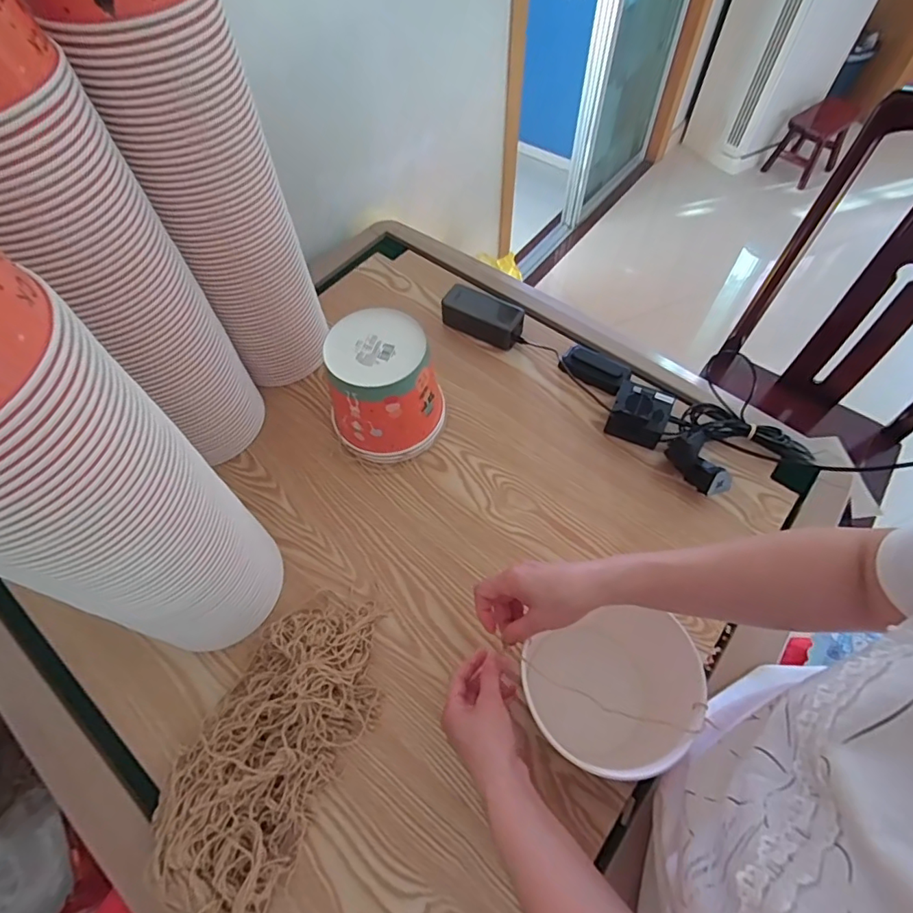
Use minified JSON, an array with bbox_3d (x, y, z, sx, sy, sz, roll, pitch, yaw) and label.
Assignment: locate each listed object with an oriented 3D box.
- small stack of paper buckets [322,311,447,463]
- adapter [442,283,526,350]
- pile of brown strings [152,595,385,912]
[{"bbox_3d":[-0.098,-0.091,0.706,0.142,0.159,0.140,-13,61,-6],"label":"small stack of paper buckets"},{"bbox_3d":[0.045,-0.228,0.846,0.134,0.056,0.059,30,65,16],"label":"adapter"},{"bbox_3d":[-0.188,0.295,0.539,0.156,0.069,0.317,19,63,11],"label":"pile of brown strings"}]

